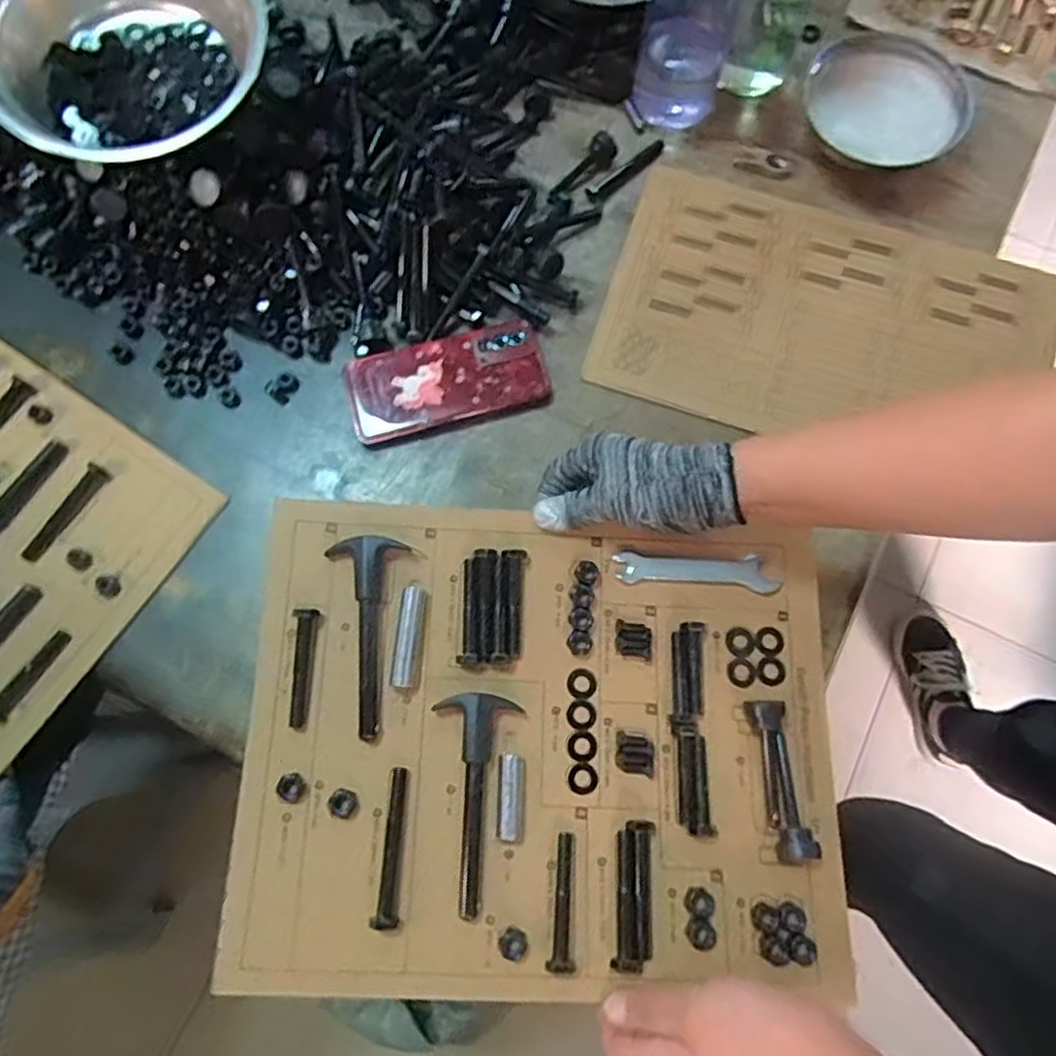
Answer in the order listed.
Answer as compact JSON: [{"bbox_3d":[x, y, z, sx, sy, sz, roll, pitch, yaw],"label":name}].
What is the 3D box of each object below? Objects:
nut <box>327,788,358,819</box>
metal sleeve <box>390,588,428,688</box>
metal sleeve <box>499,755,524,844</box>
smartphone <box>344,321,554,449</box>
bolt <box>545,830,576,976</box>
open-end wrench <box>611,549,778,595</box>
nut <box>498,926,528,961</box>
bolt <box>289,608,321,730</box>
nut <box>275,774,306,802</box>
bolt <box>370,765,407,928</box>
[{"bbox_3d":[-0.120,0.178,0.460,0.018,0.006,0.017,0,76,0],"label":"nut"},{"bbox_3d":[-0.082,0.074,0.485,0.017,0.013,0.066,8,75,0],"label":"metal sleeve"},{"bbox_3d":[-0.011,0.175,0.463,0.015,0.012,0.053,2,75,-2],"label":"metal sleeve"},{"bbox_3d":[-0.069,-0.126,0.616,0.168,0.013,0.082,-14,76,-3],"label":"smartphone"},{"bbox_3d":[0.022,0.233,0.446,0.016,0.009,0.078,4,61,2],"label":"bolt"},{"bbox_3d":[0.121,0.030,0.510,0.116,0.010,0.025,4,75,-1],"label":"open-end wrench"},{"bbox_3d":[-0.009,0.256,0.438,0.018,0.008,0.017,18,77,5],"label":"nut"},{"bbox_3d":[-0.152,0.093,0.477,0.015,0.014,0.077,4,75,-1],"label":"bolt"},{"bbox_3d":[-0.153,0.168,0.462,0.017,0.006,0.018,0,76,0],"label":"nut"},{"bbox_3d":[-0.087,0.201,0.451,0.015,0.016,0.091,1,75,-2],"label":"bolt"}]

